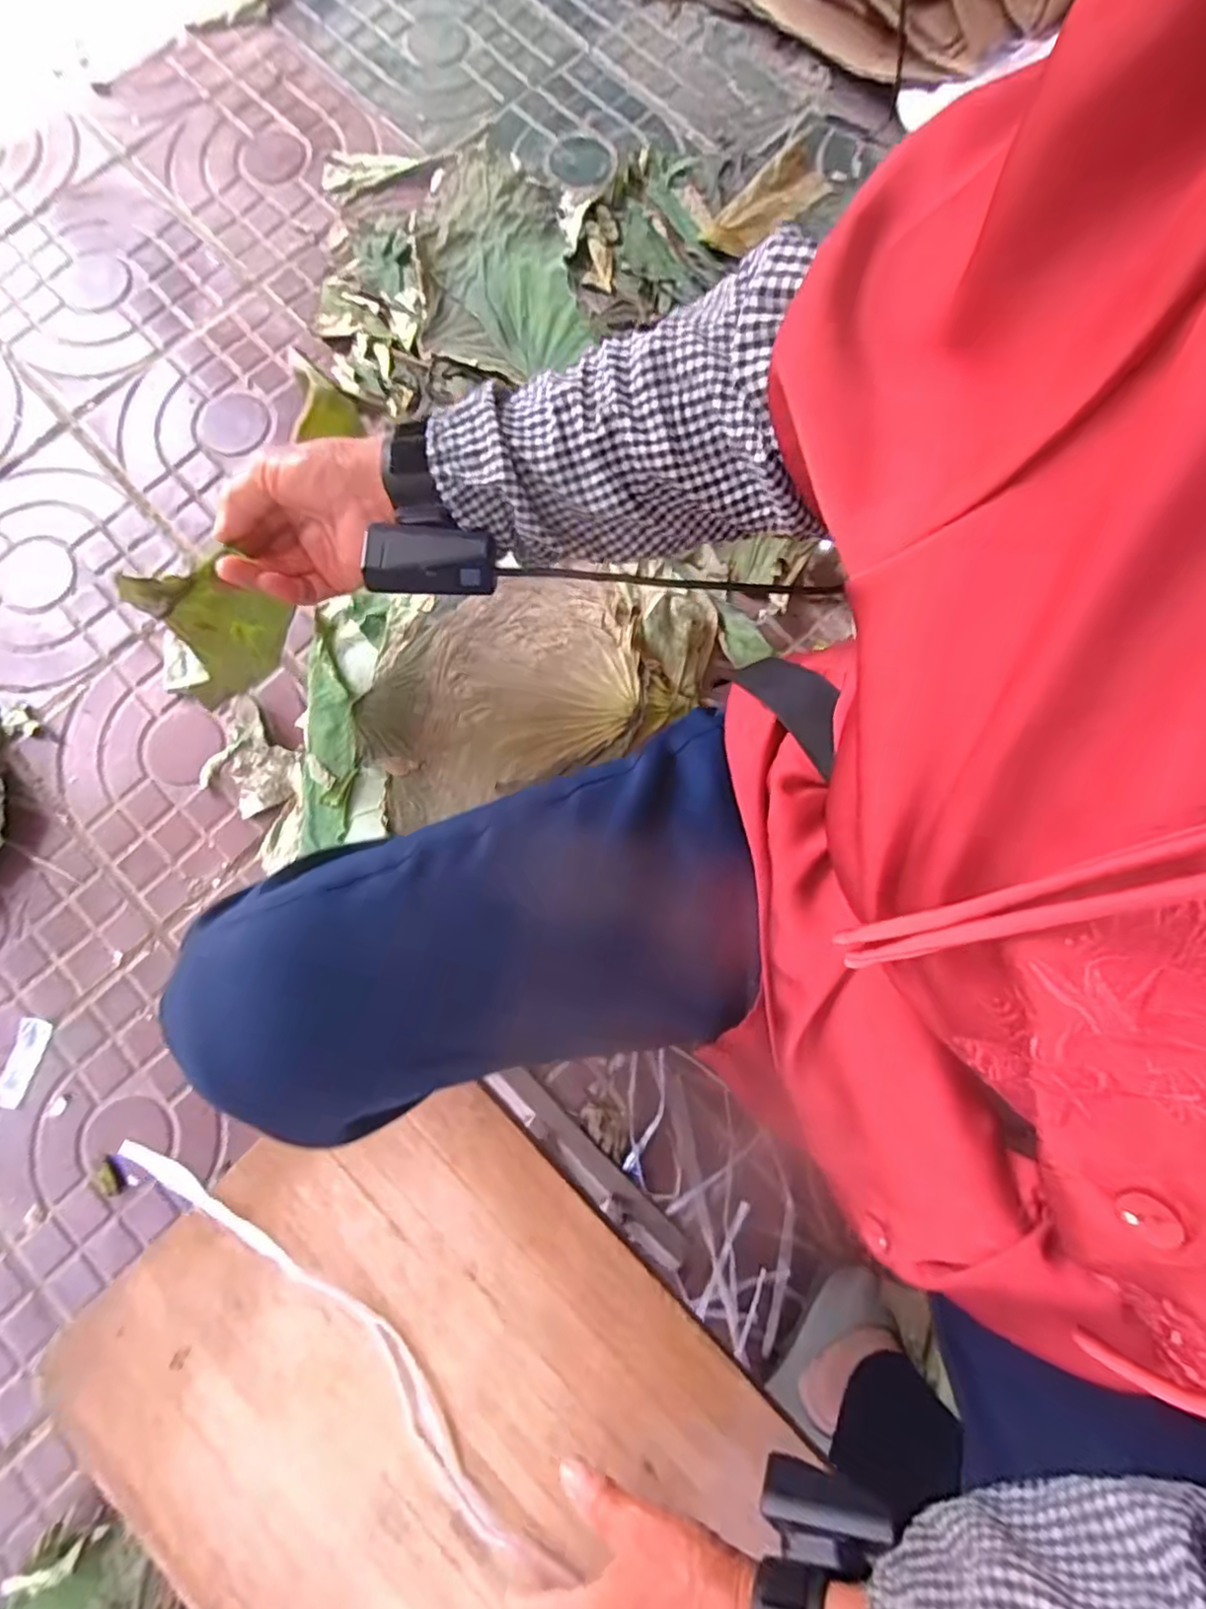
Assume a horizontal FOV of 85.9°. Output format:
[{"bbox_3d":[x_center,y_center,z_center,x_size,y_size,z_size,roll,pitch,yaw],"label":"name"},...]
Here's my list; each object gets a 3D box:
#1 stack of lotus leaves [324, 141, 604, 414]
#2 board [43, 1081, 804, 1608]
[{"bbox_3d":[-0.207,-0.698,0.835,0.323,0.075,0.434,-9,80,-3],"label":"stack of lotus leaves"},{"bbox_3d":[-0.090,0.413,0.407,0.460,0.022,0.325,44,82,6],"label":"board"}]

